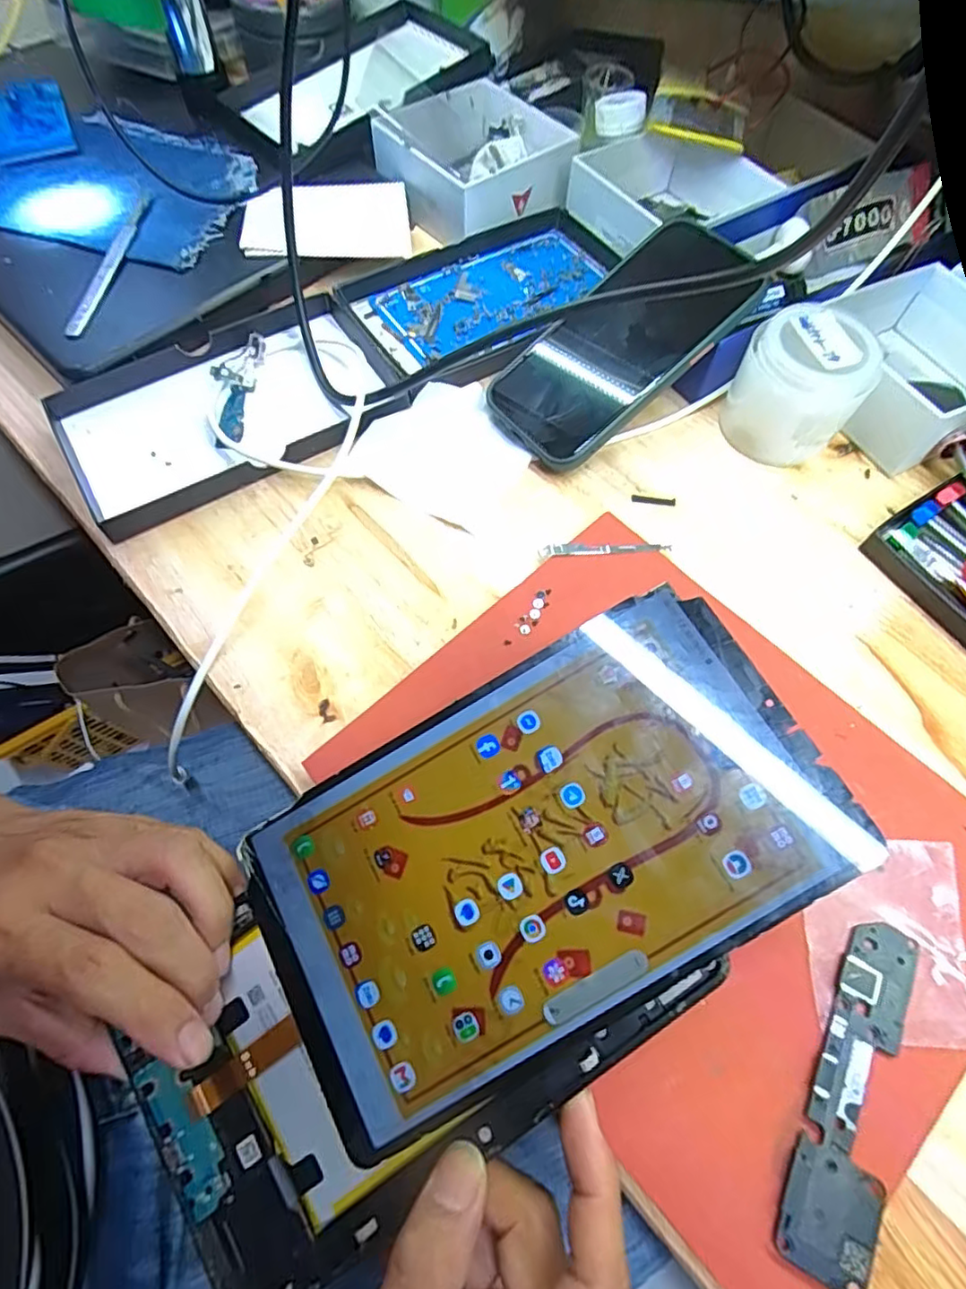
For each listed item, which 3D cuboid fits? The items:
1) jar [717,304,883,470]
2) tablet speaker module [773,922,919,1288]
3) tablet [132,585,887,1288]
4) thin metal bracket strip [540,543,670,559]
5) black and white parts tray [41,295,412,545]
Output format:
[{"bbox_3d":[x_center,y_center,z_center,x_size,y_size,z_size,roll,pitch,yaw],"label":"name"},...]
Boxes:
[{"bbox_3d":[0.166,-0.136,0.319,0.061,0.055,0.057,0,66,0],"label":"jar"},{"bbox_3d":[0.129,0.152,0.205,0.029,0.005,0.109,27,69,12],"label":"tablet speaker module"},{"bbox_3d":[-0.008,0.098,0.218,0.271,0.015,0.131,-37,74,0],"label":"tablet"},{"bbox_3d":[0.061,-0.048,0.301,0.065,0.004,0.007,-4,66,-1],"label":"thin metal bracket strip"},{"bbox_3d":[-0.145,-0.132,0.339,0.180,0.017,0.108,-28,69,-11],"label":"black and white parts tray"}]

